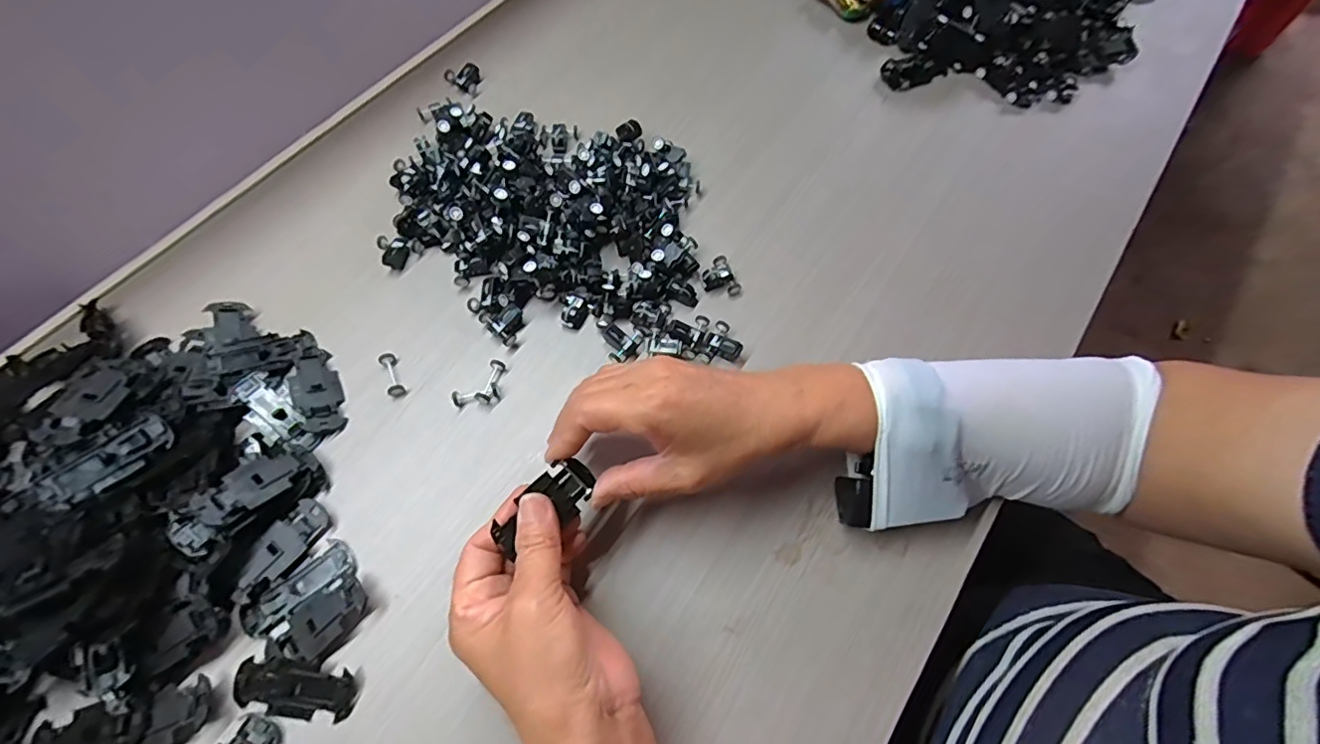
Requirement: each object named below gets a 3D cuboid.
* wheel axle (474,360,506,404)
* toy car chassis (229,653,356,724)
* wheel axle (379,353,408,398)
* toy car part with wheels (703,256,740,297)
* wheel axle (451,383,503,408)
[{"bbox_3d":[-0.118,0.006,0.388,0.010,0.009,0.033,14,65,5],"label":"wheel axle"},{"bbox_3d":[-0.205,0.177,0.310,0.067,0.007,0.027,8,65,2],"label":"toy car chassis"},{"bbox_3d":[-0.188,0.002,0.390,0.011,0.008,0.034,-23,68,-12],"label":"wheel axle"},{"bbox_3d":[0.045,-0.072,0.422,0.023,0.013,0.033,-22,68,-12],"label":"toy car part with wheels"},{"bbox_3d":[-0.127,0.016,0.384,0.032,0.010,0.012,-15,66,-9],"label":"wheel axle"}]

